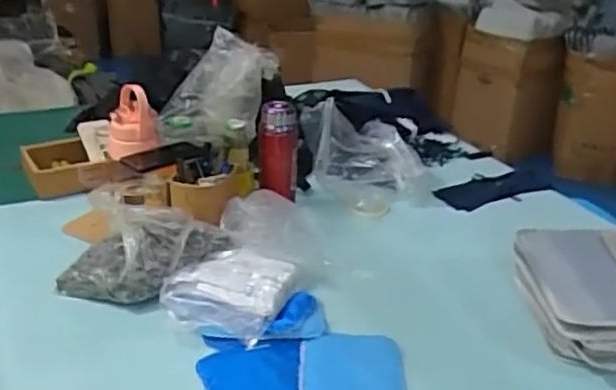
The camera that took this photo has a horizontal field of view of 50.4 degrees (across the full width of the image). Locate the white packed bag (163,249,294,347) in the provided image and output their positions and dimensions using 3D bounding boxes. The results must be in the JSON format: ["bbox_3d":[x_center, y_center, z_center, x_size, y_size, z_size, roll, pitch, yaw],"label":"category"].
[{"bbox_3d":[-0.130,0.163,1.095,0.185,0.043,0.217,13,28,22],"label":"white packed bag"}]

